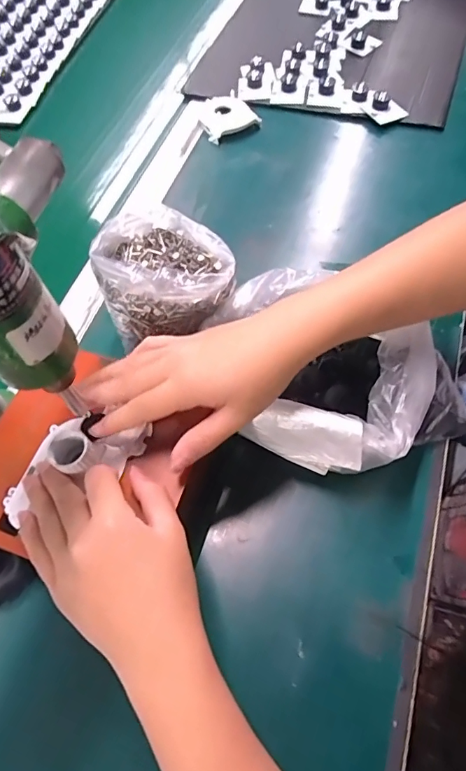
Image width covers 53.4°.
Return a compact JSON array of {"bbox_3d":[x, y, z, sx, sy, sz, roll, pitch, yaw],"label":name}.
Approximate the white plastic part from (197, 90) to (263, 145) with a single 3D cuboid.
[{"bbox_3d":[-0.007,-0.355,0.613,0.069,0.020,0.068,-22,63,-9],"label":"white plastic part"}]

